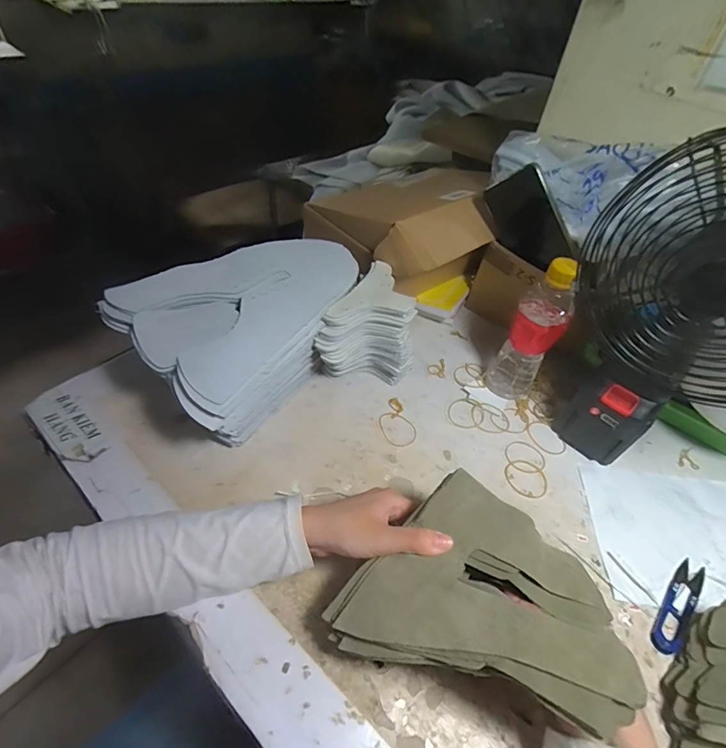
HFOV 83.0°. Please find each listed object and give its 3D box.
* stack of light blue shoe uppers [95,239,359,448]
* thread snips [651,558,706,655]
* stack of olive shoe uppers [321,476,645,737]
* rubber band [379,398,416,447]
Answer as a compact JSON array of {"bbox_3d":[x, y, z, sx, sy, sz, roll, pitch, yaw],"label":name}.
[{"bbox_3d":[-0.133,-0.056,0.505,0.208,0.125,0.270,34,53,24],"label":"stack of light blue shoe uppers"},{"bbox_3d":[0.293,0.213,0.379,0.103,0.005,0.024,-34,59,-31],"label":"thread snips"},{"bbox_3d":[0.086,0.157,0.302,0.183,0.068,0.124,19,46,11],"label":"stack of olive shoe uppers"},{"bbox_3d":[0.039,0.058,0.497,0.039,0.005,0.067,-15,50,-18],"label":"rubber band"}]

